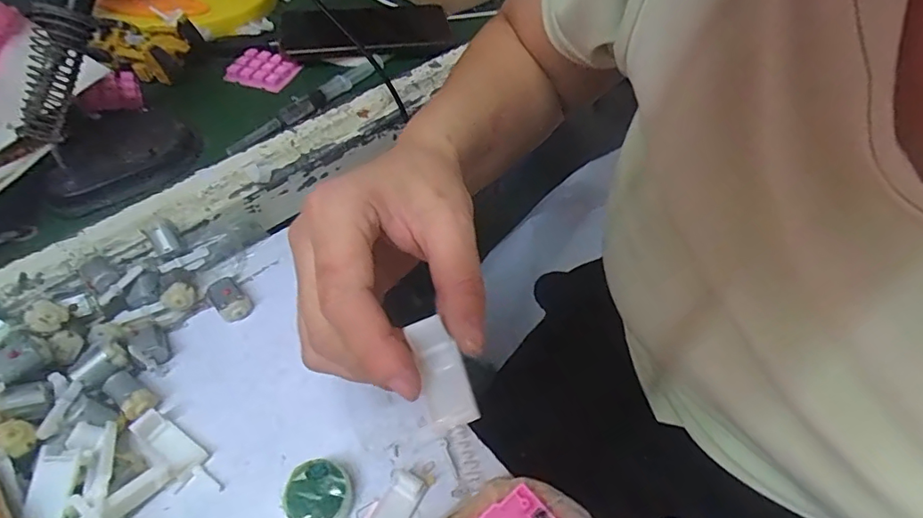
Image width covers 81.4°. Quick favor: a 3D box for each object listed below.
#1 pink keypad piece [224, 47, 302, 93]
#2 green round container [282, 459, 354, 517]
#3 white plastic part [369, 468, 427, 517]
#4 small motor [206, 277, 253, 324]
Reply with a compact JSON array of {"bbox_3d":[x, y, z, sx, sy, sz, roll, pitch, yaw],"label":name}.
[{"bbox_3d":[-0.188,-0.183,0.511,0.058,0.013,0.047,16,53,10],"label":"pink keypad piece"},{"bbox_3d":[-0.074,0.122,0.277,0.033,0.017,0.033,1,52,-2],"label":"green round container"},{"bbox_3d":[-0.035,0.131,0.278,0.019,0.006,0.041,24,55,16],"label":"white plastic part"},{"bbox_3d":[-0.150,0.026,0.349,0.020,0.017,0.027,-31,59,-24],"label":"small motor"}]

